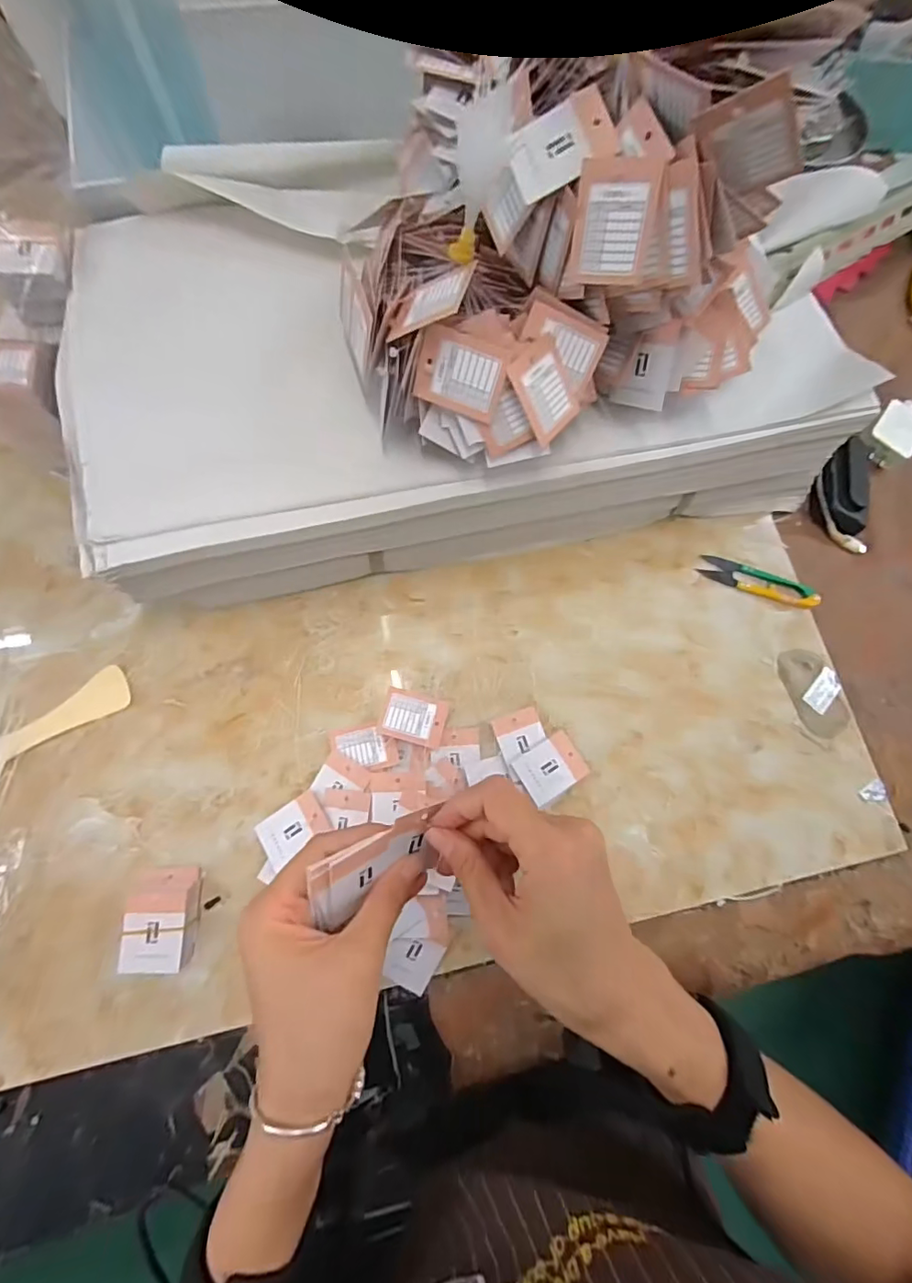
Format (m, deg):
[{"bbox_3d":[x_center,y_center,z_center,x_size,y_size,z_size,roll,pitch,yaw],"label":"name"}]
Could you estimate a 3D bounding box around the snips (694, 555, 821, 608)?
[{"bbox_3d":[0.265,-0.052,0.466,0.100,0.009,0.025,19,74,3],"label":"snips"}]

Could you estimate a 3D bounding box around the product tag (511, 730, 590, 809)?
[{"bbox_3d":[0.074,0.097,0.410,0.051,0.004,0.039,-31,75,-13],"label":"product tag"}]

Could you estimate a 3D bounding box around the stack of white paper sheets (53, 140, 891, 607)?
[{"bbox_3d":[0.009,-0.214,0.437,0.565,0.117,0.272,-12,75,-5],"label":"stack of white paper sheets"}]

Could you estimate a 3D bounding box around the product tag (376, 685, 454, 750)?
[{"bbox_3d":[-0.032,0.059,0.412,0.050,0.004,0.038,16,68,-5],"label":"product tag"}]

